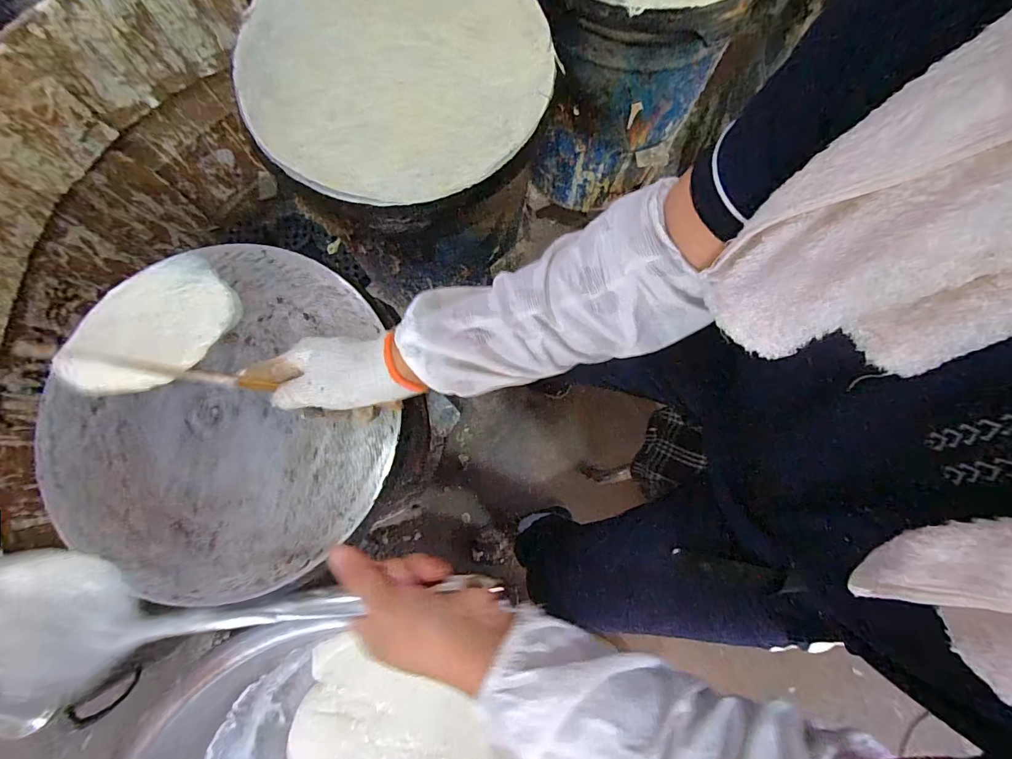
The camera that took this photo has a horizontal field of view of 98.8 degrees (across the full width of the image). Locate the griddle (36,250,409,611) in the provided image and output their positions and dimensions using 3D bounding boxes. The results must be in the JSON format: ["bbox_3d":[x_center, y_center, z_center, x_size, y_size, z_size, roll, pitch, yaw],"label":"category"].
[{"bbox_3d":[-0.308,0.039,0.472,0.374,0.020,0.358,0,79,0],"label":"griddle"}]

